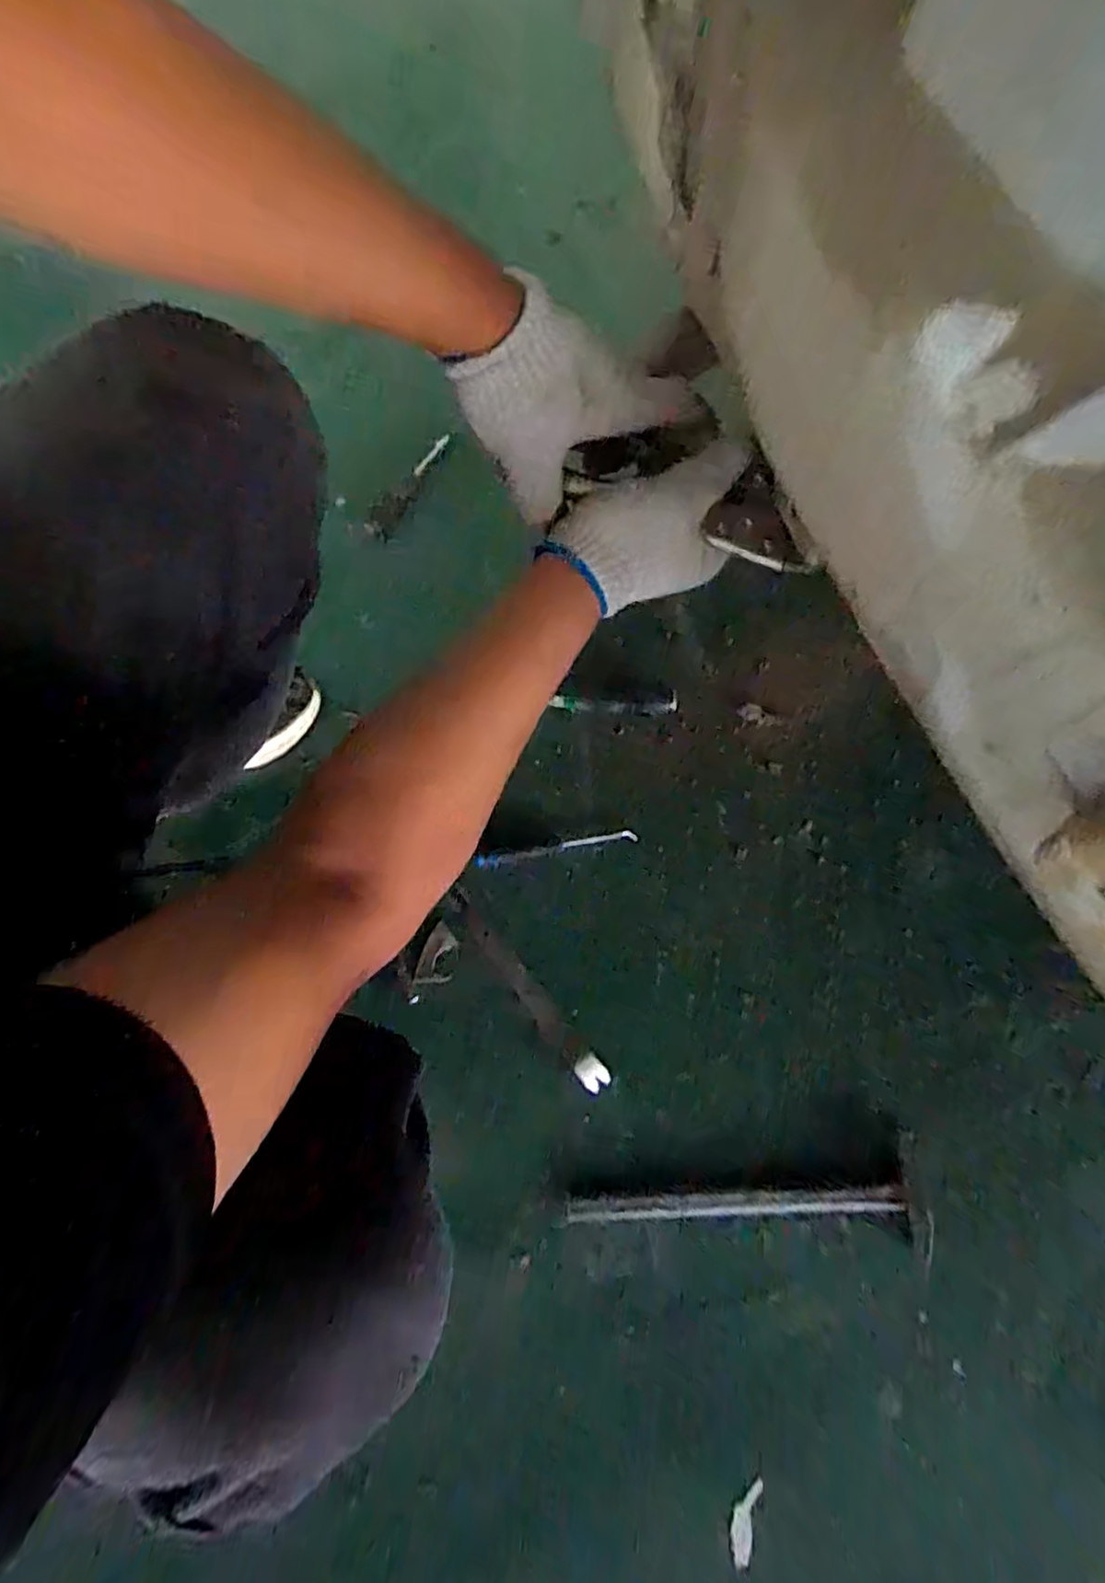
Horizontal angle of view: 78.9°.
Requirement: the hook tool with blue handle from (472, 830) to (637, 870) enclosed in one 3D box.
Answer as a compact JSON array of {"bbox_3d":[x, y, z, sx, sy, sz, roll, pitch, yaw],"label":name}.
[{"bbox_3d":[0.004,0.059,0.677,0.162,0.009,0.016,-10,75,-1],"label":"hook tool with blue handle"}]

